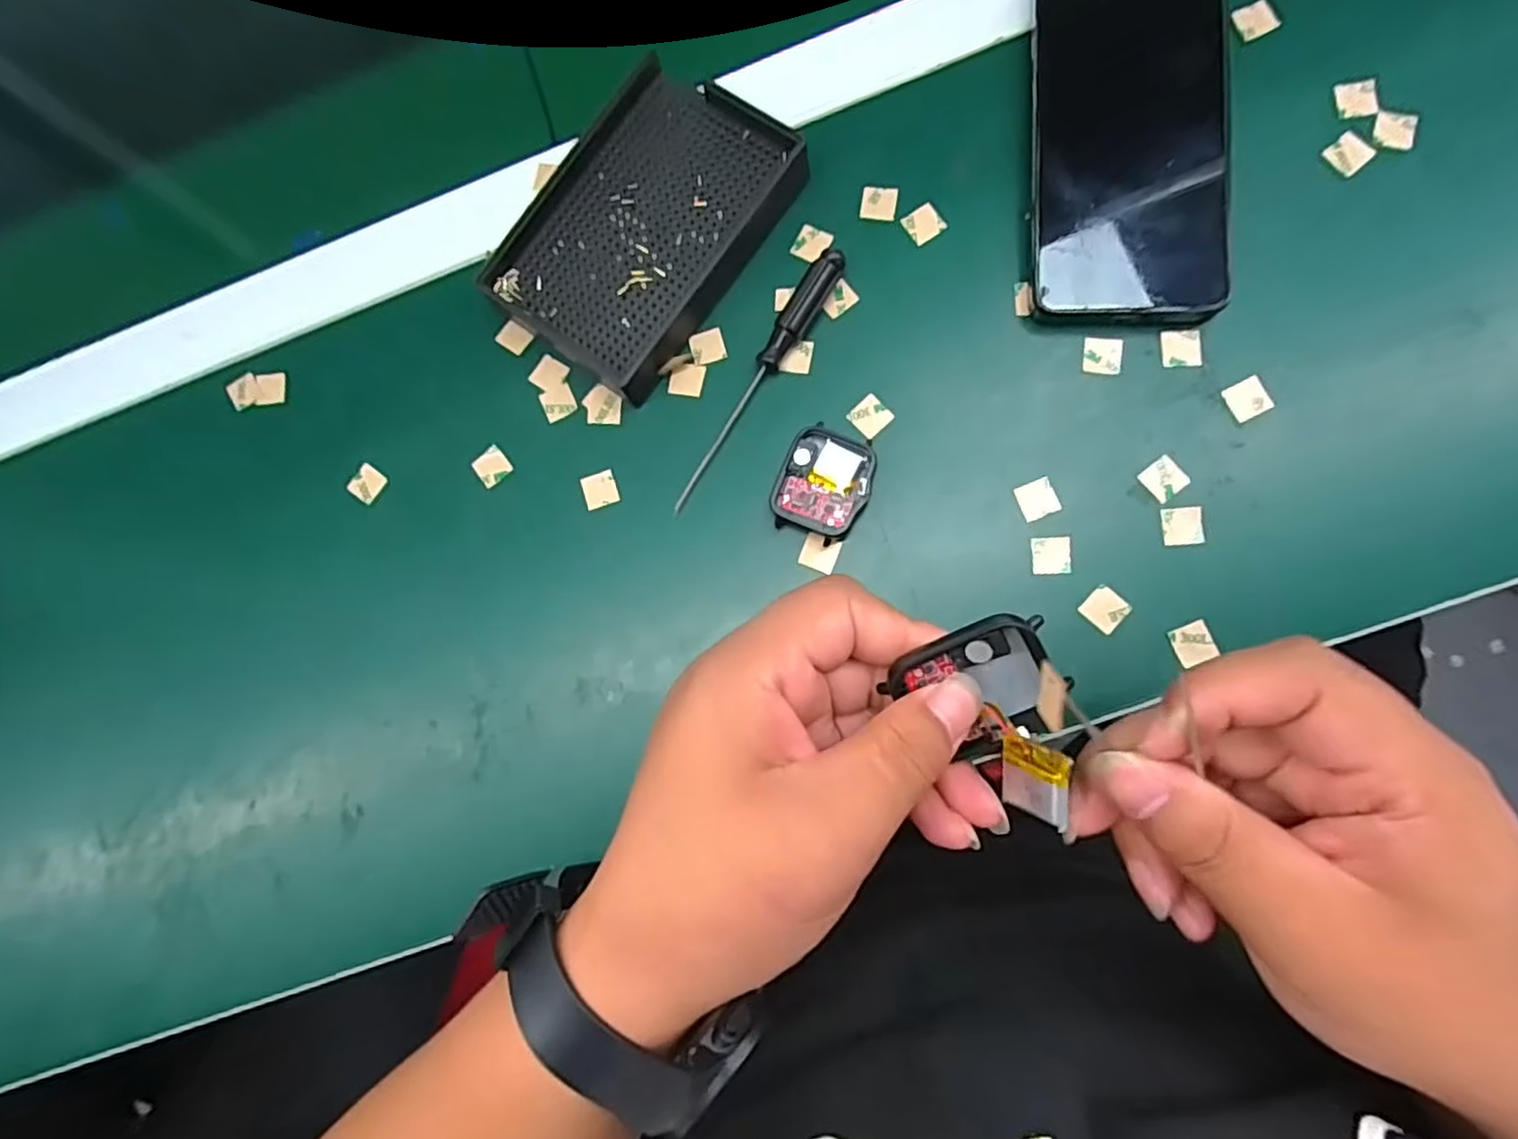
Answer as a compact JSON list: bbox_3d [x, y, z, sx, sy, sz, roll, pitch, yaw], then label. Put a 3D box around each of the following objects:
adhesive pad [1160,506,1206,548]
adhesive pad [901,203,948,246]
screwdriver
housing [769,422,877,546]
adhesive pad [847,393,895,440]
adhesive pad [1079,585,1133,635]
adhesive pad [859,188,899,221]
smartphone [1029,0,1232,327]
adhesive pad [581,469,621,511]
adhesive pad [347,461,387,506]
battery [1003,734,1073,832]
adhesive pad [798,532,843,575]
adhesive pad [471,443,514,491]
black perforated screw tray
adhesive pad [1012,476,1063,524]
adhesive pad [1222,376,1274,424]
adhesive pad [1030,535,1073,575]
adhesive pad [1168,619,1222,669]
[{"bbox_3d":[0.174,-0.018,0.279,0.016,0.004,0.015,-4,83,6],"label":"adhesive pad"},{"bbox_3d":[0.075,-0.157,0.309,0.016,0.004,0.016,-34,81,2],"label":"adhesive pad"},{"bbox_3d":[0.000,-0.083,0.304,0.012,0.013,0.131,31,88,9],"label":"screwdriver"},{"bbox_3d":[0.028,-0.038,0.295,0.039,0.012,0.047,18,86,9],"label":"housing"},{"bbox_3d":[0.050,-0.068,0.301,0.016,0.004,0.016,-45,80,0],"label":"adhesive pad"},{"bbox_3d":[0.142,0.016,0.279,0.016,0.004,0.016,44,90,10],"label":"adhesive pad"},{"bbox_3d":[0.055,-0.169,0.313,0.016,0.004,0.015,8,84,8],"label":"adhesive pad"},{"bbox_3d":[0.159,-0.187,0.295,0.079,0.017,0.162,4,84,7],"label":"smartphone"},{"bbox_3d":[-0.073,-0.037,0.313,0.016,0.004,0.016,-18,81,4],"label":"adhesive pad"},{"bbox_3d":[-0.189,-0.041,0.330,0.013,0.005,0.016,35,88,9],"label":"adhesive pad"},{"bbox_3d":[0.075,0.058,0.188,0.004,0.019,0.023,-16,110,-31],"label":"battery"},{"bbox_3d":[0.026,-0.007,0.296,0.016,0.004,0.015,18,86,9],"label":"adhesive pad"},{"bbox_3d":[-0.126,-0.049,0.322,0.016,0.004,0.017,-38,80,1],"label":"adhesive pad"},{"bbox_3d":[-0.054,-0.158,0.316,0.096,0.020,0.136,35,88,9],"label":"black perforated screw tray"},{"bbox_3d":[0.118,-0.030,0.288,0.016,0.004,0.016,-21,81,4],"label":"adhesive pad"},{"bbox_3d":[0.203,-0.071,0.282,0.015,0.004,0.016,-24,81,3],"label":"adhesive pad"},{"bbox_3d":[0.122,-0.006,0.284,0.015,0.004,0.016,-2,83,7],"label":"adhesive pad"},{"bbox_3d":[0.175,0.030,0.273,0.015,0.004,0.016,-20,81,4],"label":"adhesive pad"}]

